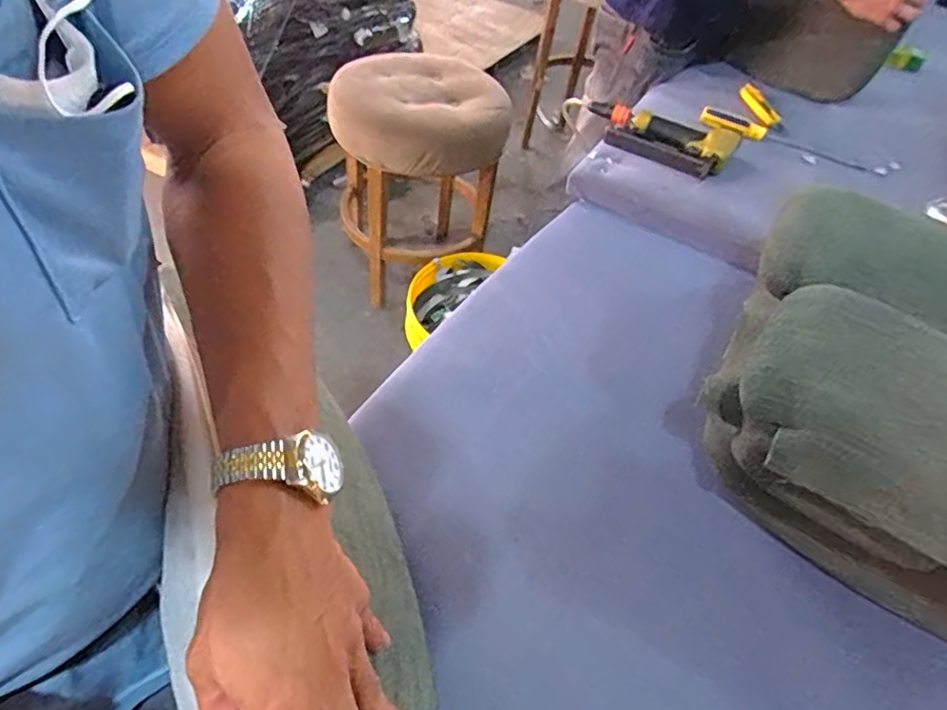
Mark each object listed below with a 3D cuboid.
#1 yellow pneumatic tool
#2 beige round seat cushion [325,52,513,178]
[{"bbox_3d":[0.312,-0.383,0.999,0.262,0.037,0.143,31,52,21],"label":"yellow pneumatic tool"},{"bbox_3d":[-0.141,-0.610,1.510,0.449,0.160,0.462,-9,51,-15],"label":"beige round seat cushion"}]

